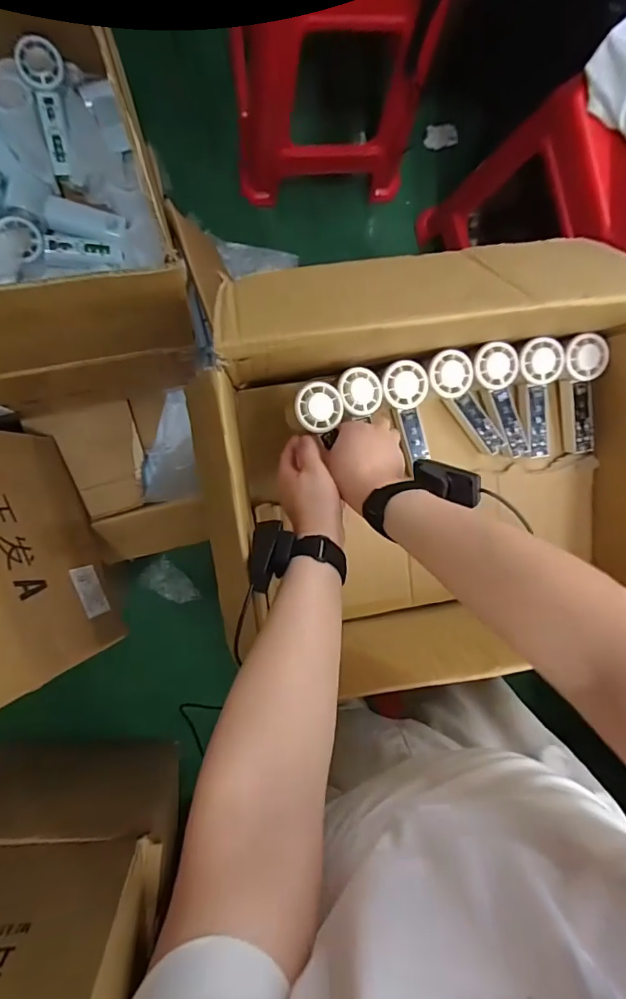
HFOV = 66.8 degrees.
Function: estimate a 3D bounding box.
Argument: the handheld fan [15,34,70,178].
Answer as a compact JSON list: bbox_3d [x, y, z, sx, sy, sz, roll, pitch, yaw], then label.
[{"bbox_3d":[-0.369,-0.548,0.668,0.053,0.020,0.158,-7,110,-5],"label":"handheld fan"}]

